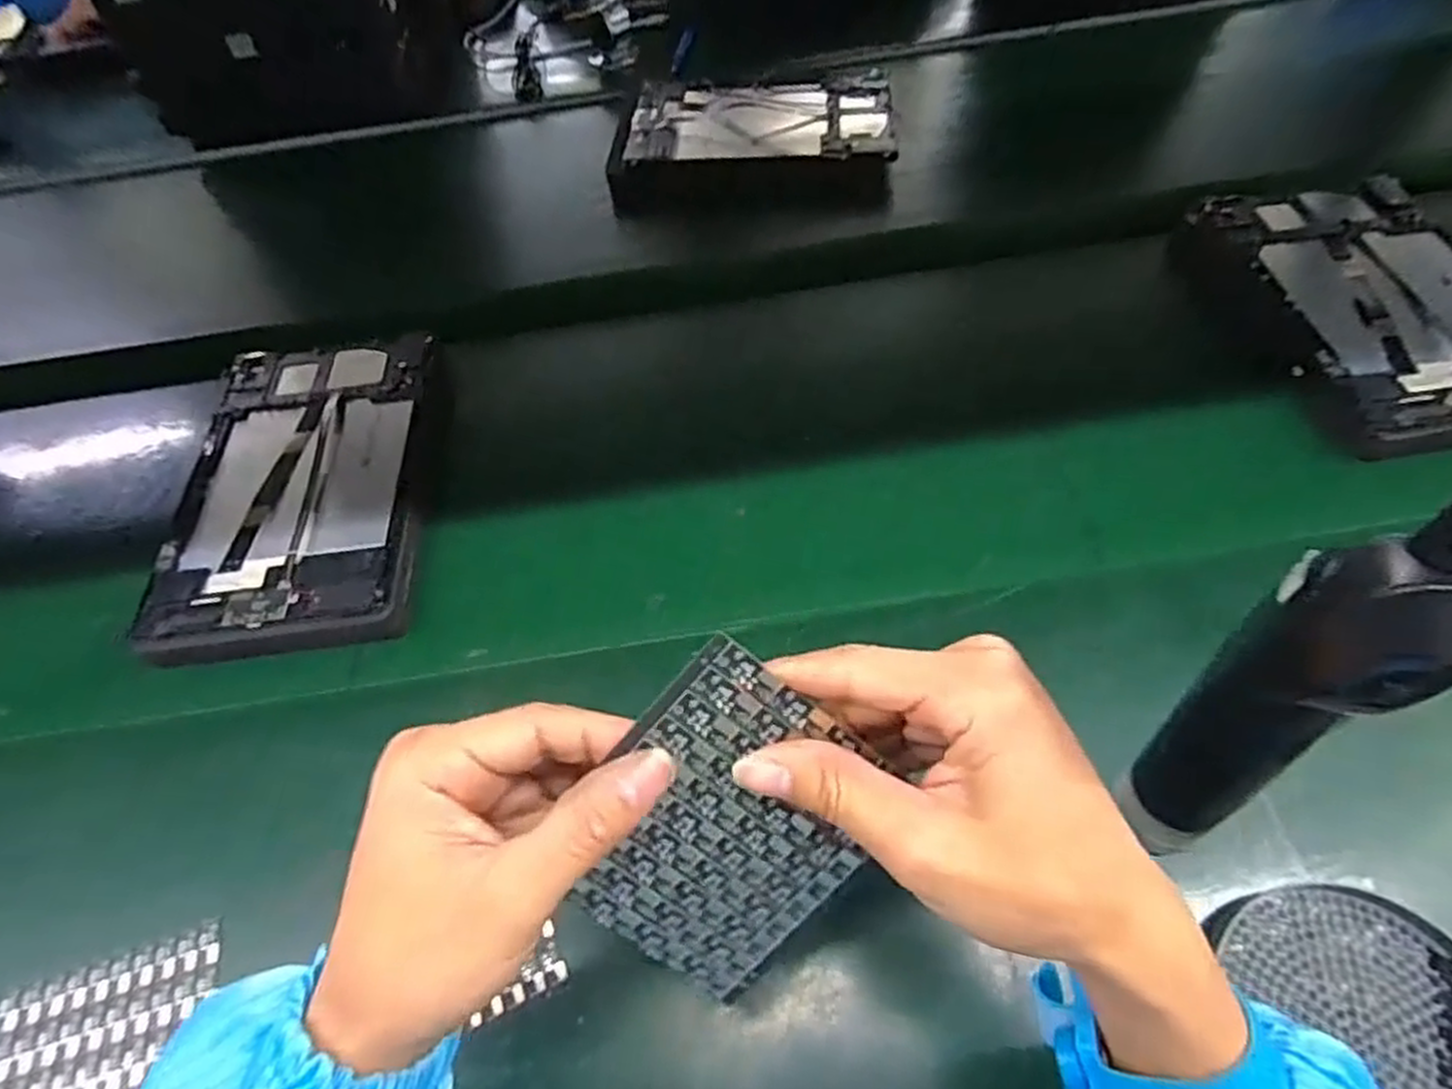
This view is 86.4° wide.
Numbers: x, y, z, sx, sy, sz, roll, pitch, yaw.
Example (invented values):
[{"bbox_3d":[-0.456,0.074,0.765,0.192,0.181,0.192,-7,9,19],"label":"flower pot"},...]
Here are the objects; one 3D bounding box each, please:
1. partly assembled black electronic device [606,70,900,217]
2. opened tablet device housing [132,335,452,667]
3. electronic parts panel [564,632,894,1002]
[{"bbox_3d":[0.028,-0.381,0.730,0.252,0.052,0.149,2,54,6],"label":"partly assembled black electronic device"},{"bbox_3d":[-0.280,-0.039,0.516,0.169,0.024,0.250,-3,56,3],"label":"opened tablet device housing"},{"bbox_3d":[-0.001,0.089,0.242,0.084,0.004,0.100,38,101,-11],"label":"electronic parts panel"}]

